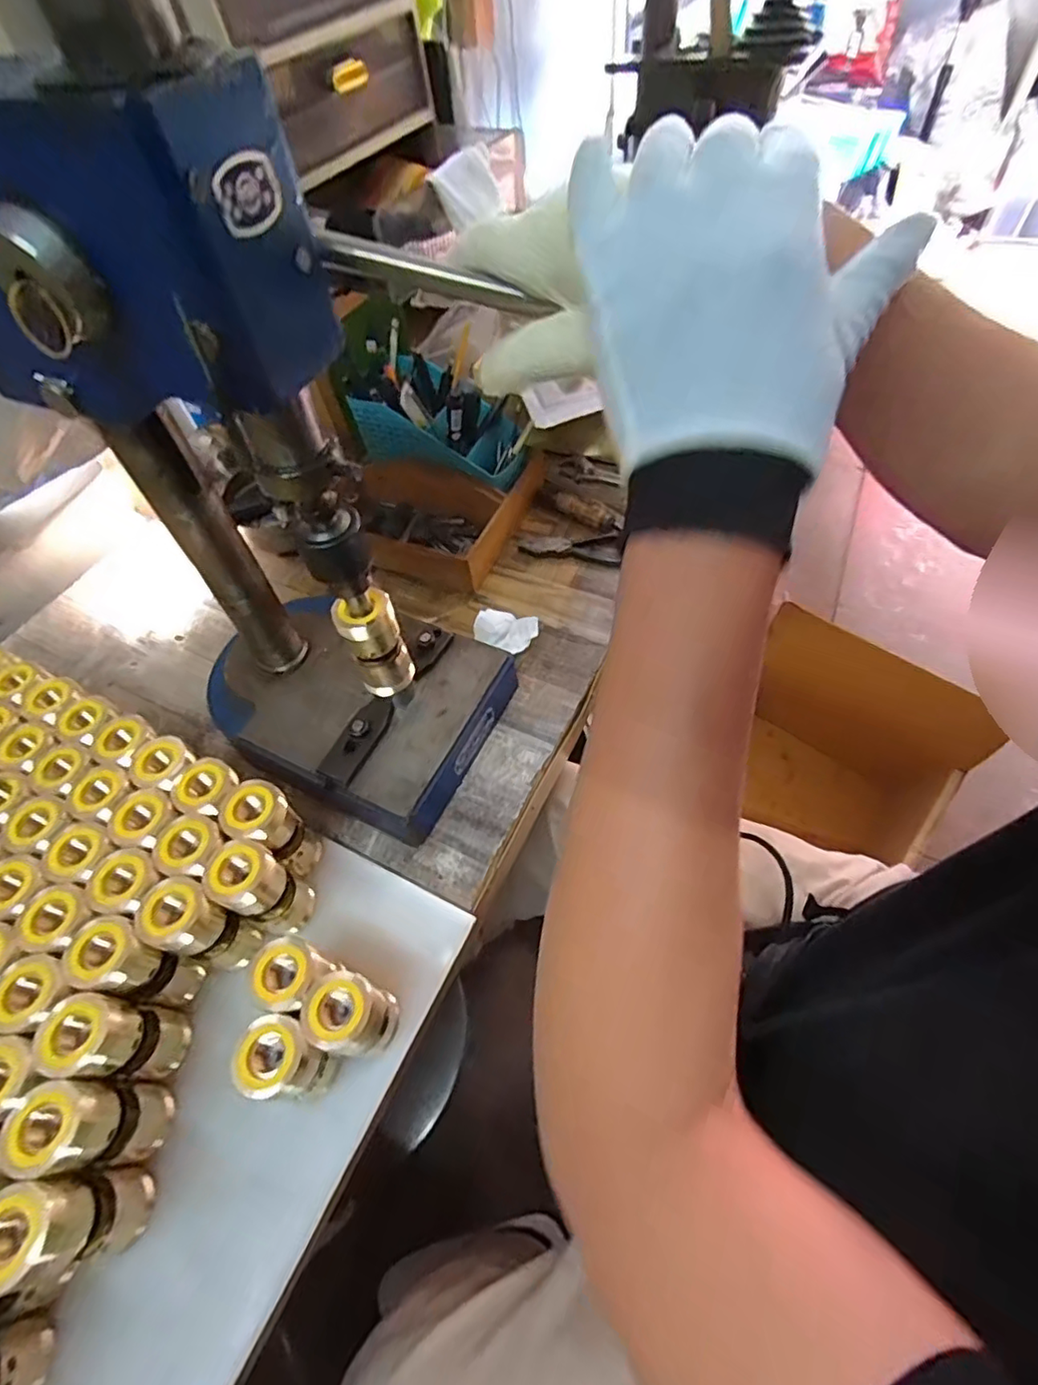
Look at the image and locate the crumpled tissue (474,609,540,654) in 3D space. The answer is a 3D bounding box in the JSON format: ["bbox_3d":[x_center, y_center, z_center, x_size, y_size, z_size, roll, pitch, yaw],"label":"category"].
[{"bbox_3d":[-0.012,-0.058,0.573,0.060,0.028,0.032,5,57,10],"label":"crumpled tissue"}]

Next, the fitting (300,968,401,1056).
[{"bbox_3d":[-0.105,0.201,0.368,0.041,0.088,0.040,-3,56,5],"label":"fitting"}]

